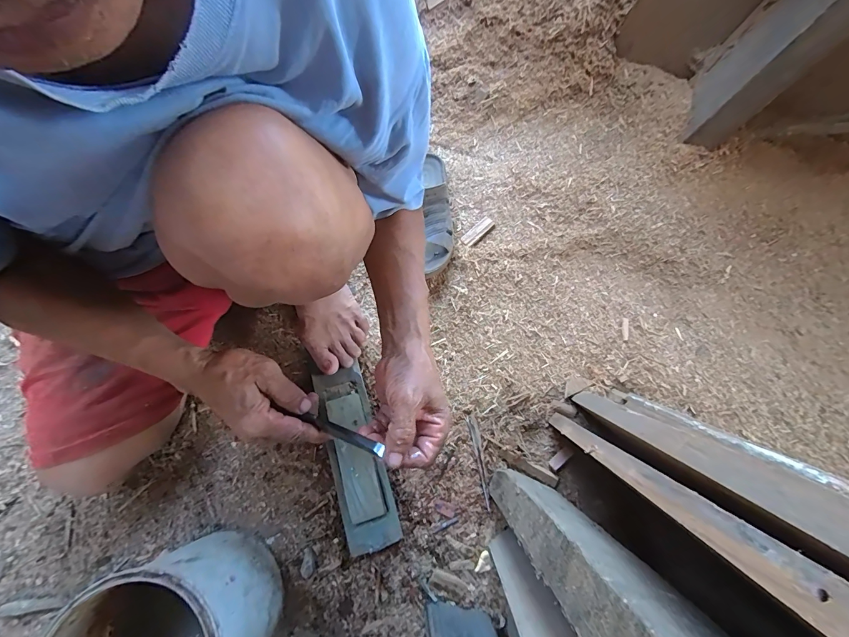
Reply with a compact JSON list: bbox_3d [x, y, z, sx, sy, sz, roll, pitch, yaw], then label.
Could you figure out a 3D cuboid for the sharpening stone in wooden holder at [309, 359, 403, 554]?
[{"bbox_3d":[-0.104,0.203,0.546,0.071,0.059,0.261,-16,73,-6],"label":"sharpening stone in wooden holder"}]

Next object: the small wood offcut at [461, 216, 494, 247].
[{"bbox_3d":[0.103,-0.171,0.709,0.072,0.010,0.024,-41,77,-13],"label":"small wood offcut"}]

